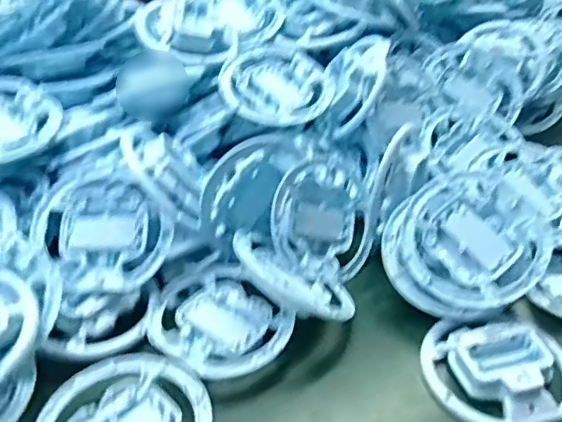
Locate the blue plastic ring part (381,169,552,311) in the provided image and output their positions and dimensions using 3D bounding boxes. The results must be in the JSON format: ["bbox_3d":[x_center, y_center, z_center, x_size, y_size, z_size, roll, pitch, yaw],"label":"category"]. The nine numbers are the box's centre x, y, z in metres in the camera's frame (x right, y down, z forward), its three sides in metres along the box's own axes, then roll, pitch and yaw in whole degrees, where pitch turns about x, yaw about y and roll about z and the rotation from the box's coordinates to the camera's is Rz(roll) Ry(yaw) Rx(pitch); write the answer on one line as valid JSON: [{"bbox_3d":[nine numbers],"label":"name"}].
[{"bbox_3d":[0.139,0.026,0.442,0.116,0.021,0.104,-30,65,0],"label":"blue plastic ring part"}]

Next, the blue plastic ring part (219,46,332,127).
[{"bbox_3d":[-0.004,-0.120,0.550,0.103,0.020,0.106,6,52,-3],"label":"blue plastic ring part"}]

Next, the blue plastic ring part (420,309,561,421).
[{"bbox_3d":[0.154,0.104,0.405,0.104,0.020,0.099,-7,38,-9],"label":"blue plastic ring part"}]

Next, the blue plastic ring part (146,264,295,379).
[{"bbox_3d":[-0.047,0.082,0.423,0.090,0.016,0.099,0,37,0],"label":"blue plastic ring part"}]

